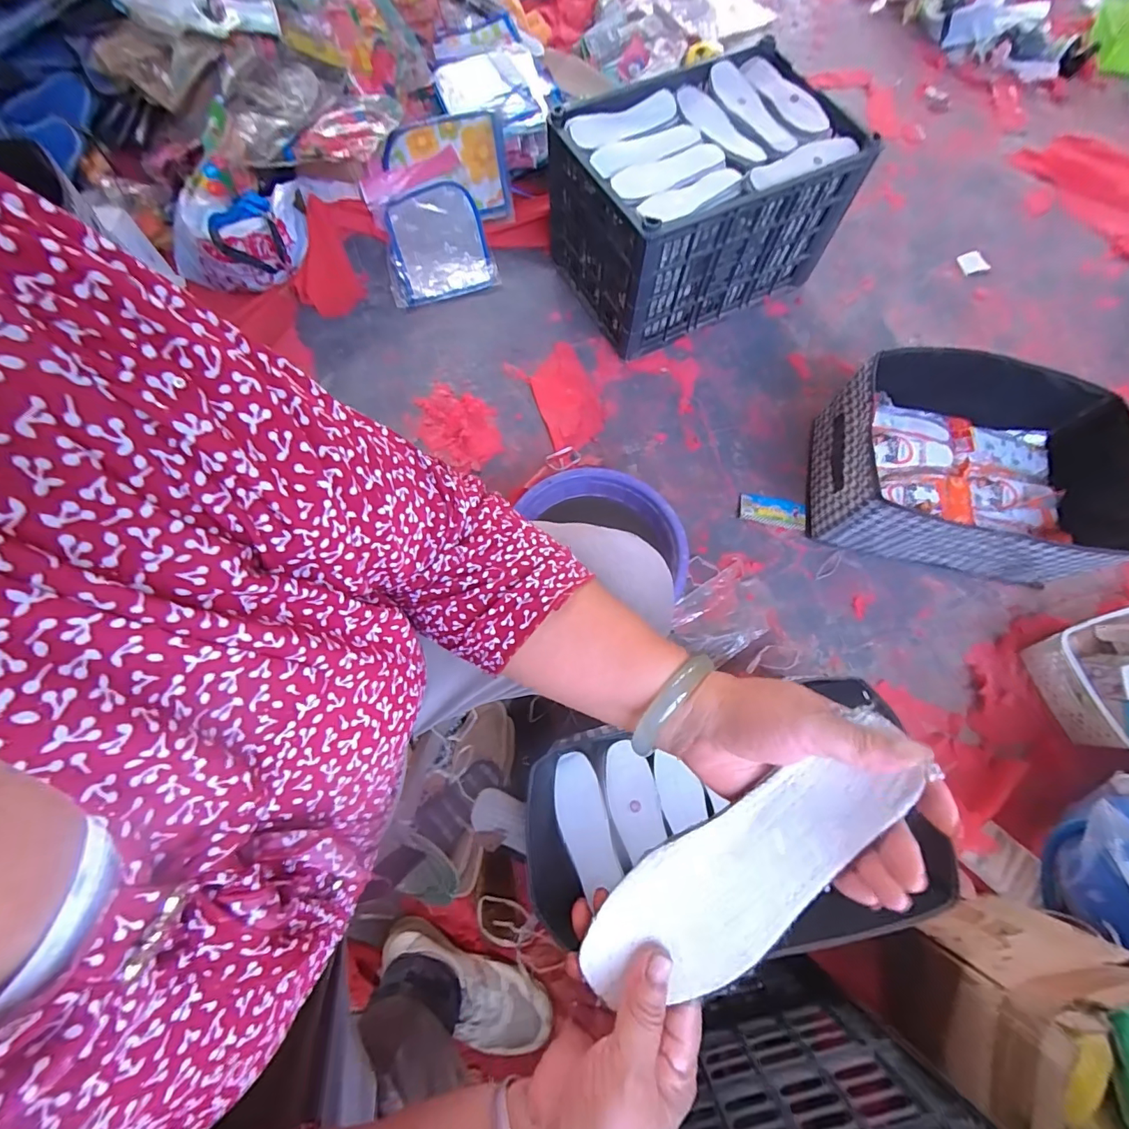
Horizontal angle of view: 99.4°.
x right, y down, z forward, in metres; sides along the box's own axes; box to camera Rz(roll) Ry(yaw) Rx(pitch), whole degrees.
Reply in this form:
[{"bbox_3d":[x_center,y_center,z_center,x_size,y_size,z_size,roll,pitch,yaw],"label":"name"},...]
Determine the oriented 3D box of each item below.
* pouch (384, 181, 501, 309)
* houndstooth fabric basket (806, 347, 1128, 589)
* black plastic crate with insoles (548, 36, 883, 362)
[{"bbox_3d":[-0.294,-0.739,1.095,0.234,0.059,0.288,-13,72,-5],"label":"pouch"},{"bbox_3d":[0.690,-0.164,0.822,0.448,0.161,0.325,11,71,3],"label":"houndstooth fabric basket"},{"bbox_3d":[0.261,-0.724,0.968,0.489,0.277,0.359,-26,73,-9],"label":"black plastic crate with insoles"}]

